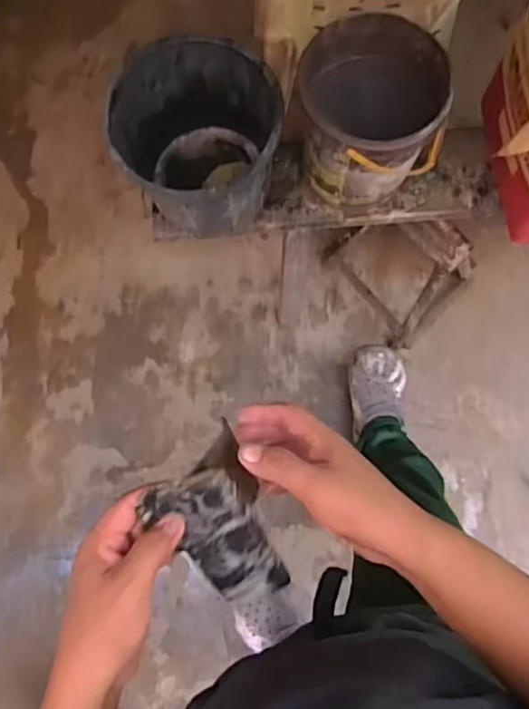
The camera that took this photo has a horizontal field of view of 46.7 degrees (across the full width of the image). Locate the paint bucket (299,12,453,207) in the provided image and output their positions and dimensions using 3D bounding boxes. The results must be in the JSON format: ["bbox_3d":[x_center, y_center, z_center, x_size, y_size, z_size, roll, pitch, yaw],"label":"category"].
[{"bbox_3d":[0.173,-0.389,1.012,0.218,0.201,0.225,0,77,1],"label":"paint bucket"}]

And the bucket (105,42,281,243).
[{"bbox_3d":[-0.099,-0.349,1.030,0.246,0.235,0.238,0,77,1],"label":"bucket"}]

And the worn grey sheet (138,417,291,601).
[{"bbox_3d":[-0.037,0.131,0.466,0.078,0.081,0.129,-26,81,-3],"label":"worn grey sheet"}]

